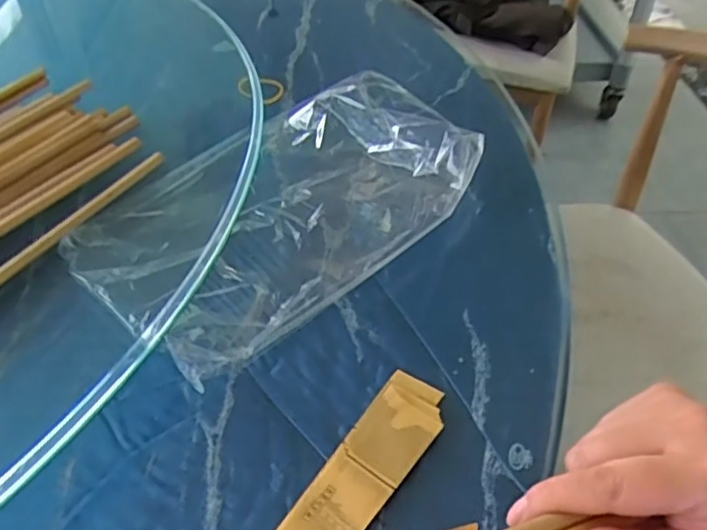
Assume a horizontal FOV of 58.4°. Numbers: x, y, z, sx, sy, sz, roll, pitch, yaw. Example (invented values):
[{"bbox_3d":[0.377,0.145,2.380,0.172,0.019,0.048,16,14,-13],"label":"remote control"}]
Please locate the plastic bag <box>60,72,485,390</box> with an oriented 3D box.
[{"bbox_3d":[-0.046,-0.054,0.459,0.176,0.052,0.286,34,53,31],"label":"plastic bag"}]

